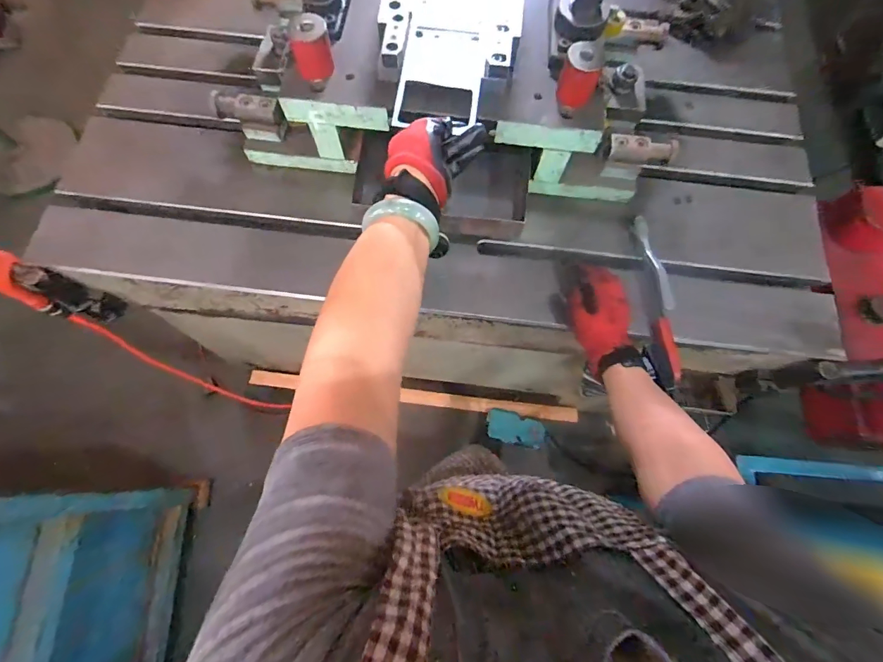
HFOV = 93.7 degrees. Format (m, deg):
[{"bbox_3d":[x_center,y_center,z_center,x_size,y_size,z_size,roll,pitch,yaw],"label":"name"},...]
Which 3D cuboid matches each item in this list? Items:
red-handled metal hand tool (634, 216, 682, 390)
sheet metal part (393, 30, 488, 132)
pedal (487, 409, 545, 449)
[{"bbox_3d":[0.333,-0.050,0.631,0.044,0.029,0.273,2,70,-1],"label":"red-handled metal hand tool"},{"bbox_3d":[0.002,-0.315,0.511,0.098,0.015,0.148,8,70,1],"label":"sheet metal part"},{"bbox_3d":[0.255,0.328,1.372,0.201,0.037,0.103,20,70,-16],"label":"pedal"}]

